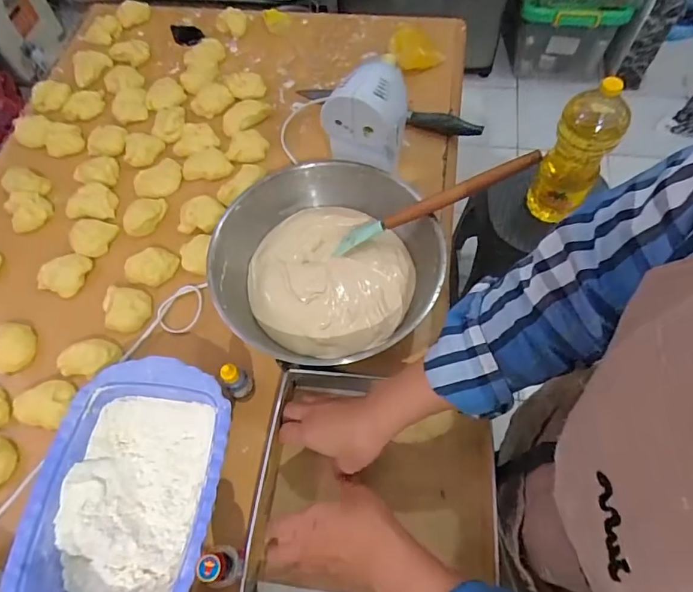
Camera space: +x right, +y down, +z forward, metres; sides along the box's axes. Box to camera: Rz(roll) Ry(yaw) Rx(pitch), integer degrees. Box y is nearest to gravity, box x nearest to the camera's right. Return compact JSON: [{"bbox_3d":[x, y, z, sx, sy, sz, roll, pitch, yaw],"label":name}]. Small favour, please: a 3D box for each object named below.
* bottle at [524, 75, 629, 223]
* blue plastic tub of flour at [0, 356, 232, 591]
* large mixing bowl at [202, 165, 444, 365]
[{"bbox_3d":[0.416,-0.249,0.865,0.100,0.281,0.098,27,68,15],"label":"bottle"},{"bbox_3d":[-0.217,0.203,0.480,0.176,0.068,0.262,5,64,5],"label":"blue plastic tub of flour"},{"bbox_3d":[-0.022,-0.037,0.579,0.266,0.091,0.235,-5,63,0],"label":"large mixing bowl"}]

